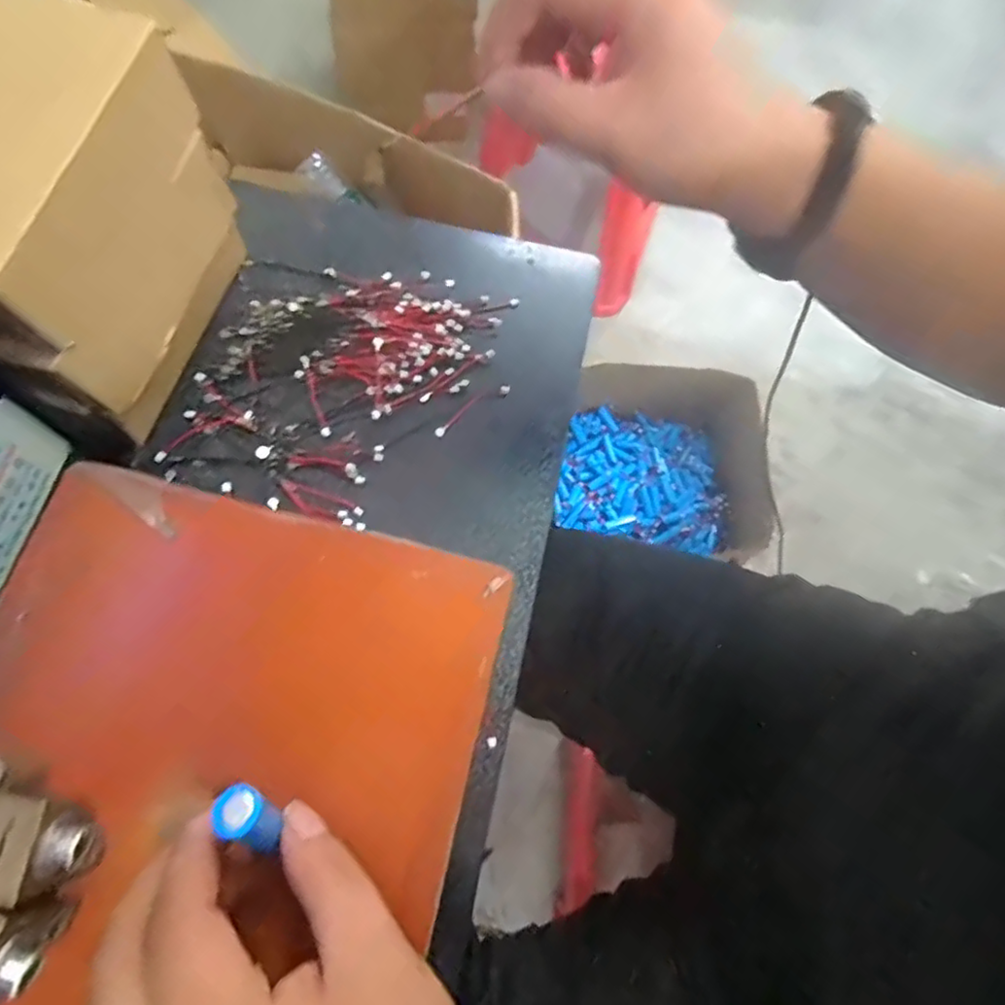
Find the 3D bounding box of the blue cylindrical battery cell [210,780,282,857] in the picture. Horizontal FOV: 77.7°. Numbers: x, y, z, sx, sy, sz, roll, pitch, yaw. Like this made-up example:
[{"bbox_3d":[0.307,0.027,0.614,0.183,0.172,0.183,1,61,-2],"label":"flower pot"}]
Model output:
[{"bbox_3d":[-0.081,0.104,0.203,0.014,0.034,0.017,-13,56,-6],"label":"blue cylindrical battery cell"}]

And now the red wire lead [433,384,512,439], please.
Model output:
[{"bbox_3d":[-0.021,-0.064,0.420,0.060,0.004,0.011,-34,76,-12],"label":"red wire lead"}]

